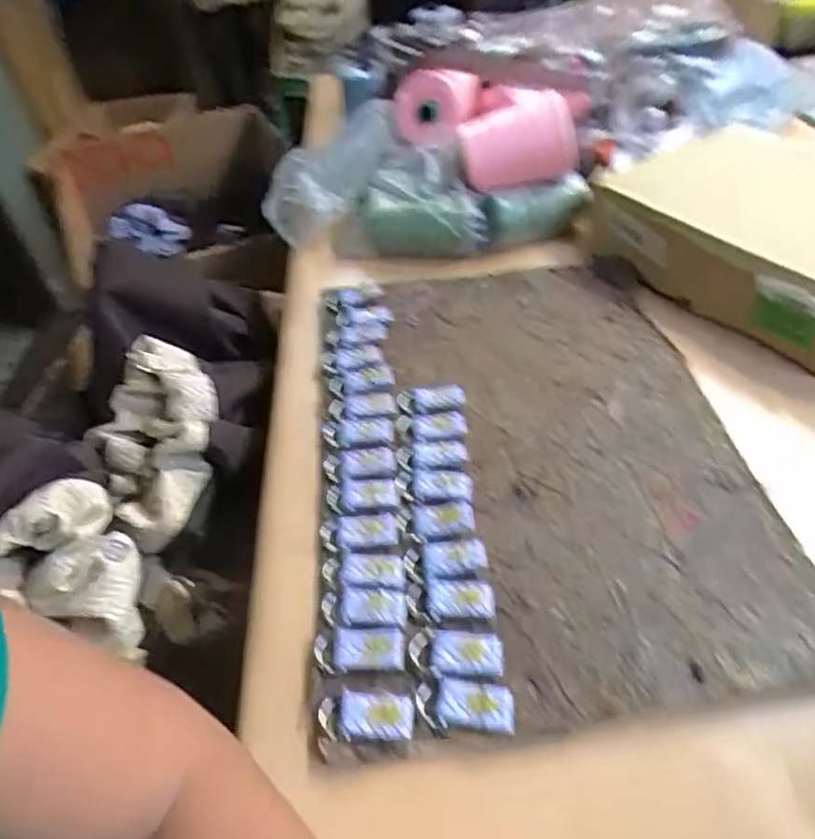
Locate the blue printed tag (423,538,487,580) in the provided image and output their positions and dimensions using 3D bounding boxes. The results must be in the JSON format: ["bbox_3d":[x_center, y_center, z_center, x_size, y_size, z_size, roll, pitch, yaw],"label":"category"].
[{"bbox_3d":[0.030,0.086,0.405,0.038,0.004,0.025,-7,45,1],"label":"blue printed tag"}]

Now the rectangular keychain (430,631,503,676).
[{"bbox_3d":[0.033,0.129,0.357,0.039,0.004,0.025,1,45,9],"label":"rectangular keychain"}]

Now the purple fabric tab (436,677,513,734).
[{"bbox_3d":[0.035,0.150,0.337,0.039,0.005,0.024,3,46,11],"label":"purple fabric tab"}]

